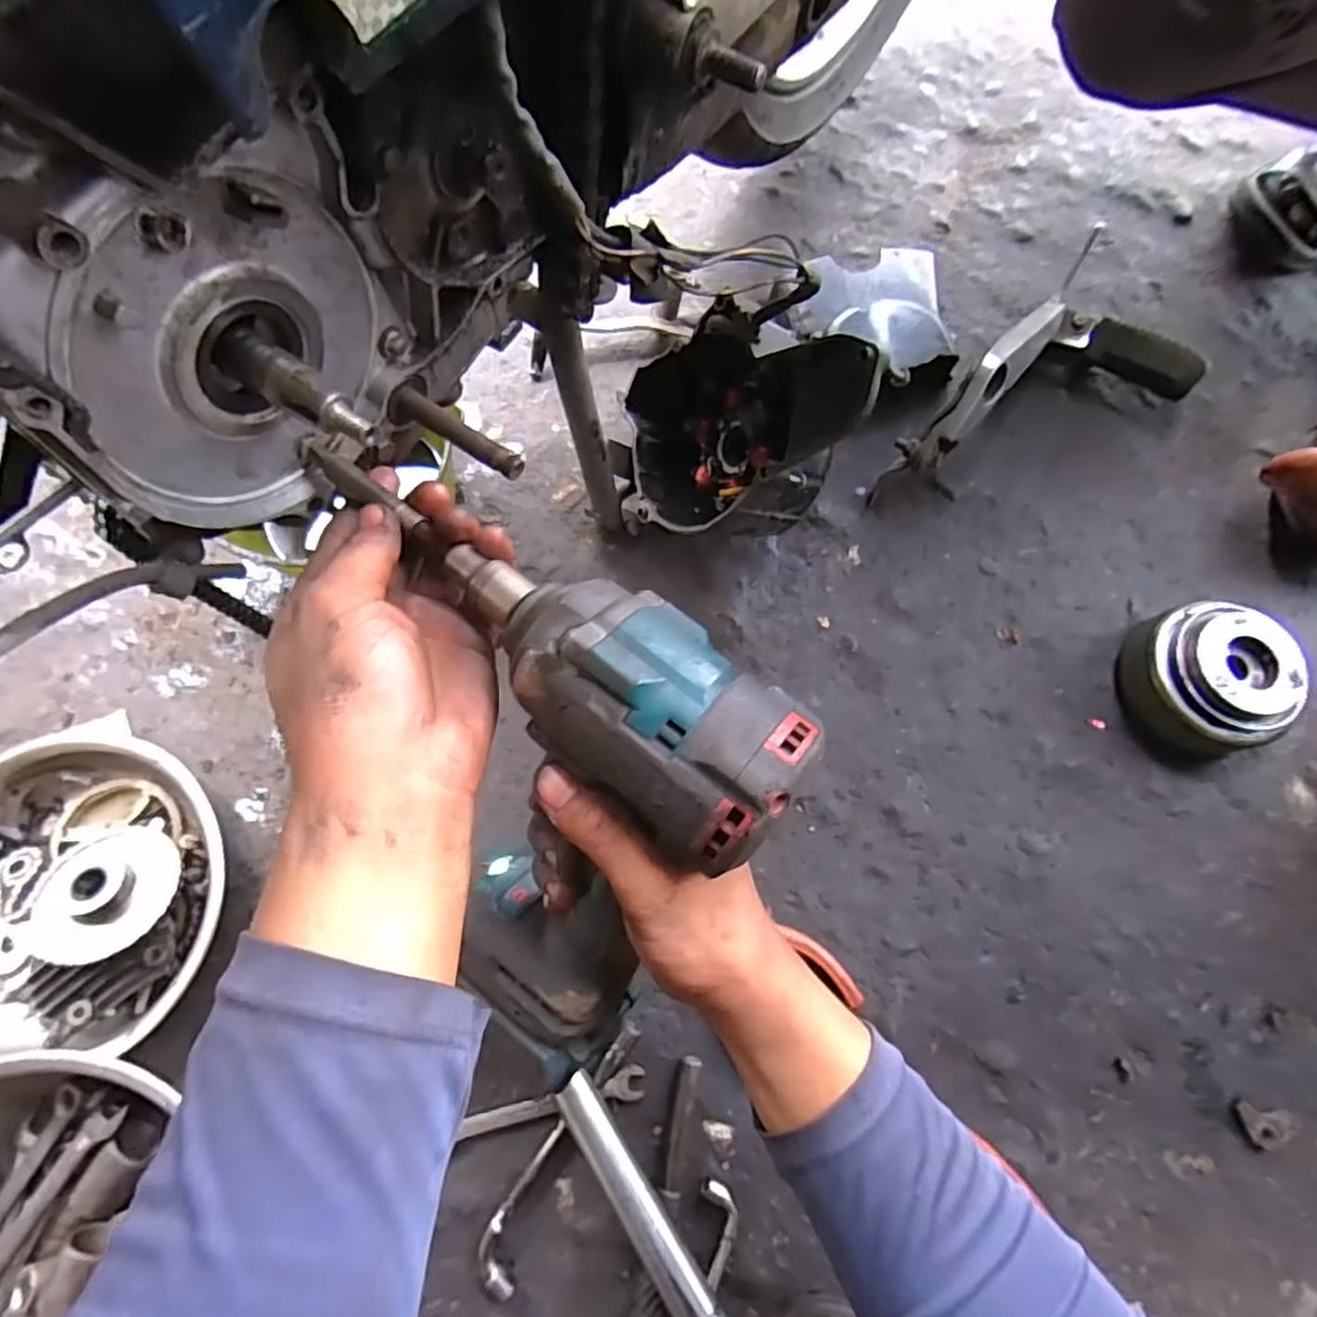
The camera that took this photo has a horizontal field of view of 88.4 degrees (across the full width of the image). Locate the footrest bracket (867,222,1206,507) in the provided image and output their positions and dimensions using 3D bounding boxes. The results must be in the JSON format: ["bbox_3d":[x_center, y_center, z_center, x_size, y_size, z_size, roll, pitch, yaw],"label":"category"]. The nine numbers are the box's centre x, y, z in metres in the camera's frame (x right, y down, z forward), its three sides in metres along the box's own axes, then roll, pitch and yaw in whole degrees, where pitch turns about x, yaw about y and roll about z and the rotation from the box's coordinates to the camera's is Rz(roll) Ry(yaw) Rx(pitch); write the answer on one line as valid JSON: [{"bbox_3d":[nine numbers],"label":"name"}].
[{"bbox_3d":[0.337,-0.223,0.543,0.145,0.099,0.341,40,77,11],"label":"footrest bracket"}]

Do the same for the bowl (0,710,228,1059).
[{"bbox_3d":[-0.396,0.157,0.448,0.210,0.055,0.195,0,73,0],"label":"bowl"}]

